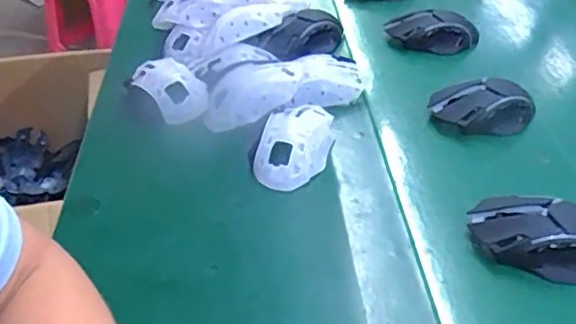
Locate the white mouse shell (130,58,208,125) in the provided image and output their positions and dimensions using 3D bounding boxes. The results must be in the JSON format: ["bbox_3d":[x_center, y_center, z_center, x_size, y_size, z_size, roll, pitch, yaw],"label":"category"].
[{"bbox_3d":[-0.123,-0.076,0.635,0.059,0.042,0.095,-28,46,-31],"label":"white mouse shell"}]

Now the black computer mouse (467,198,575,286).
[{"bbox_3d":[0.202,0.059,0.472,0.111,0.035,0.050,13,40,16],"label":"black computer mouse"}]

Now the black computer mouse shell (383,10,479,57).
[{"bbox_3d":[0.177,-0.158,0.735,0.110,0.047,0.034,6,39,8],"label":"black computer mouse shell"}]

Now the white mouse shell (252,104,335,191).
[{"bbox_3d":[0.007,-0.018,0.566,0.064,0.034,0.099,8,39,11],"label":"white mouse shell"}]

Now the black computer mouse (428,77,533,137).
[{"bbox_3d":[0.200,-0.056,0.608,0.099,0.037,0.052,-8,39,-9],"label":"black computer mouse"}]

